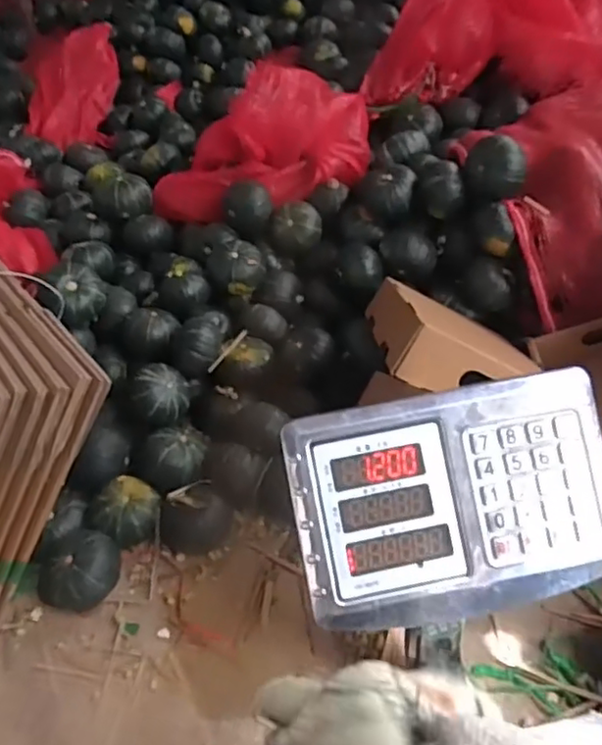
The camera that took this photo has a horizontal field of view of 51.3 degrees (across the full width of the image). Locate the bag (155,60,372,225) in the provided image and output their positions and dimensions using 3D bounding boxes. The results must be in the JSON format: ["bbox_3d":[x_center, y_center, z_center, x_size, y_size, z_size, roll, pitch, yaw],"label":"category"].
[{"bbox_3d":[-0.088,-0.425,1.190,0.420,0.215,0.162,-16,38,21],"label":"bag"}]

